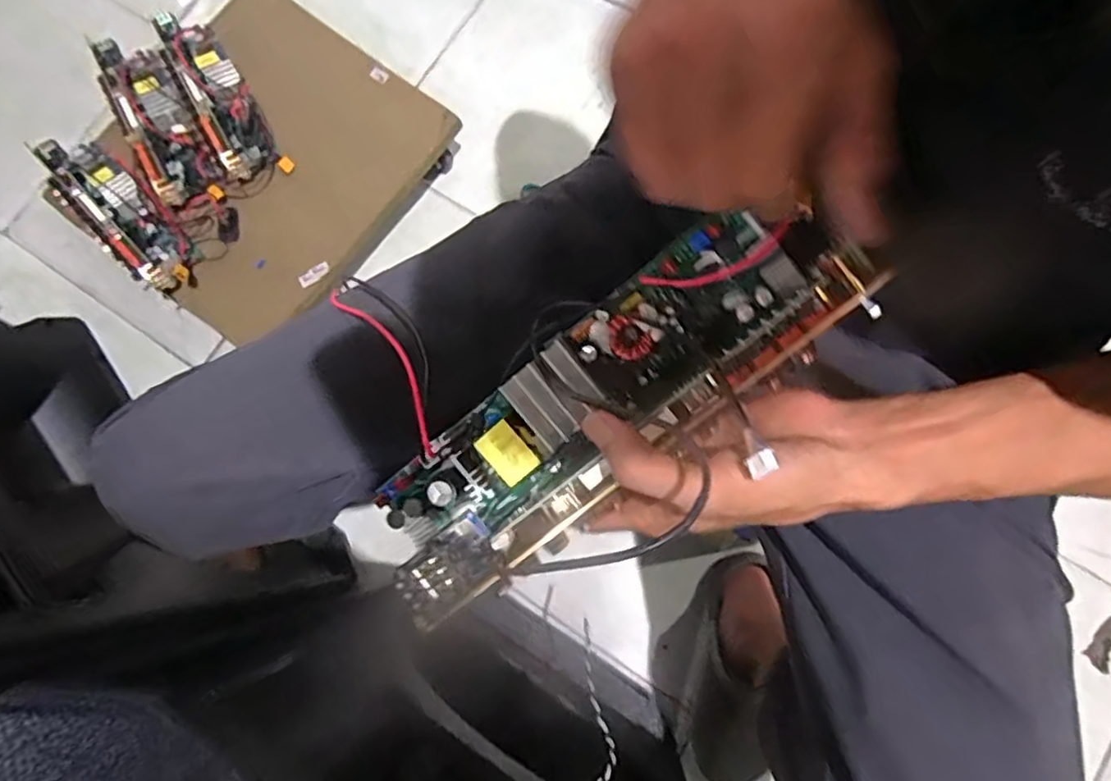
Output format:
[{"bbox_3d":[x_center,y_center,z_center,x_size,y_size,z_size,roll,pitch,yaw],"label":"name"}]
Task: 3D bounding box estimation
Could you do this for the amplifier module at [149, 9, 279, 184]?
[{"bbox_3d":[-0.448,-0.396,0.844,0.075,0.047,0.250,-30,78,-3],"label":"amplifier module"}]

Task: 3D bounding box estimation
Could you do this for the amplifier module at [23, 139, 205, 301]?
[{"bbox_3d":[-0.557,-0.229,0.820,0.271,0.045,0.096,43,84,11],"label":"amplifier module"}]

